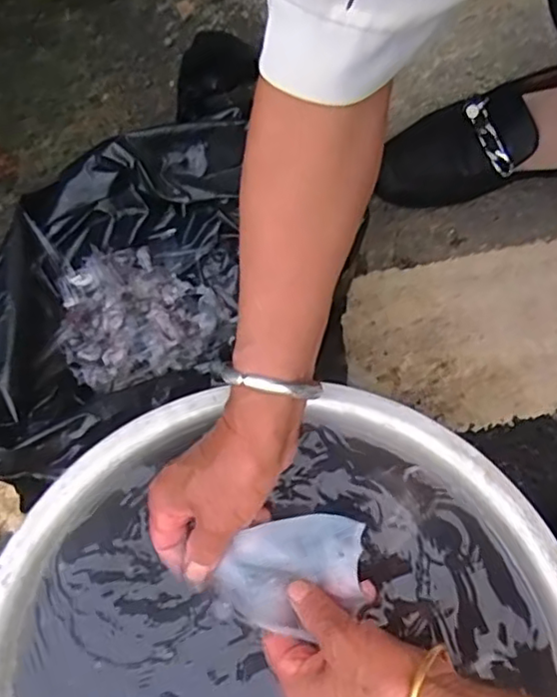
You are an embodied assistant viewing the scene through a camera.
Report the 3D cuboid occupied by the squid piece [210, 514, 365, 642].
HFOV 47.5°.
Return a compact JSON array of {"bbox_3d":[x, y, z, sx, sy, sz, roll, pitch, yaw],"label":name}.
[{"bbox_3d":[0.008,0.135,0.380,0.089,0.019,0.060,-10,71,-3],"label":"squid piece"}]

